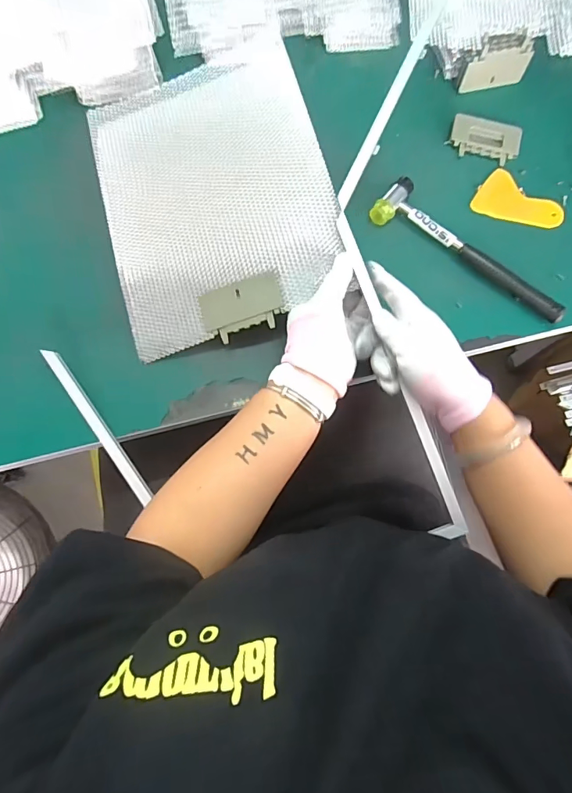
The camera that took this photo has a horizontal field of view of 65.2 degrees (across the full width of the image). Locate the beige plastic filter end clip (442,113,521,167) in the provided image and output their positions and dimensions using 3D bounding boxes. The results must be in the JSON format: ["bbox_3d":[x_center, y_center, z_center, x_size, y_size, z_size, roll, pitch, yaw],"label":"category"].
[{"bbox_3d":[0.252,-0.324,0.563,0.087,0.014,0.052,17,75,5],"label":"beige plastic filter end clip"}]

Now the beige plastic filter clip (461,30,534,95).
[{"bbox_3d":[0.269,-0.426,0.572,0.085,0.057,0.028,-11,75,-3],"label":"beige plastic filter clip"}]

